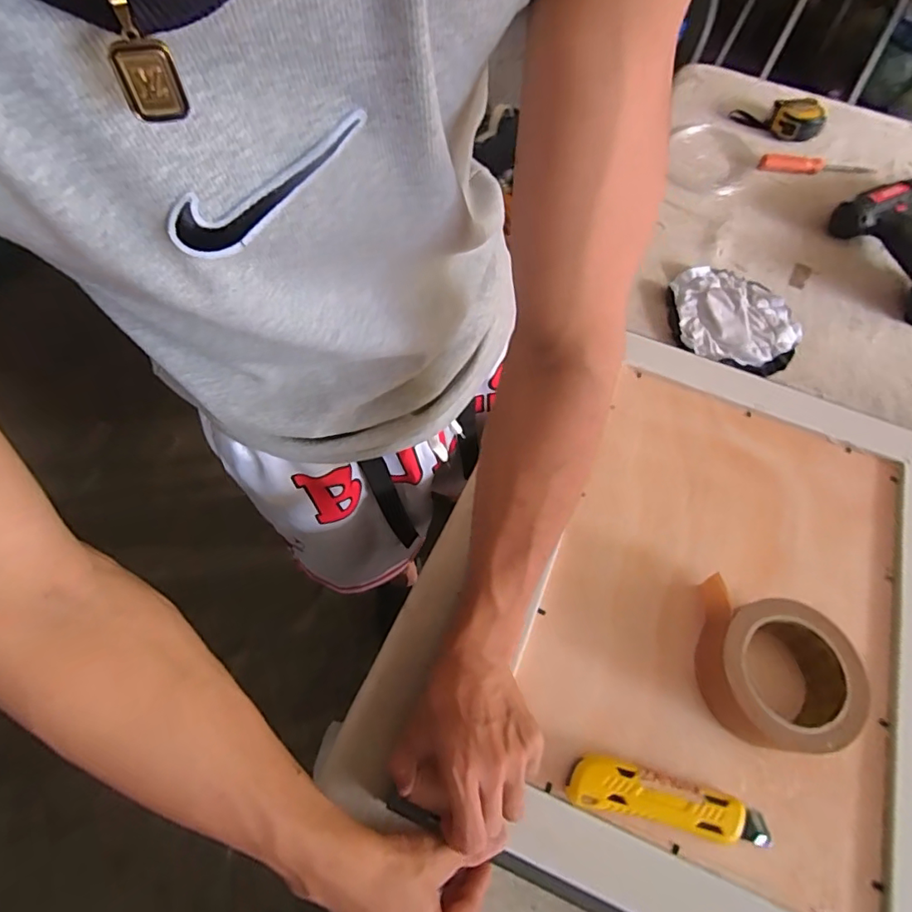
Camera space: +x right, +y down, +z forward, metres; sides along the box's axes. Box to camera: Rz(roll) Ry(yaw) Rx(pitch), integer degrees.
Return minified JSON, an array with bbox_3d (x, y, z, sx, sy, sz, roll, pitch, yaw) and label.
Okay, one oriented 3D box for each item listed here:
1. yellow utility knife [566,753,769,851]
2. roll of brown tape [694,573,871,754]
[{"bbox_3d":[0.157,0.254,0.383,0.147,0.016,0.034,13,63,3],"label":"yellow utility knife"},{"bbox_3d":[0.251,0.168,0.410,0.112,0.053,0.116,16,63,4],"label":"roll of brown tape"}]

